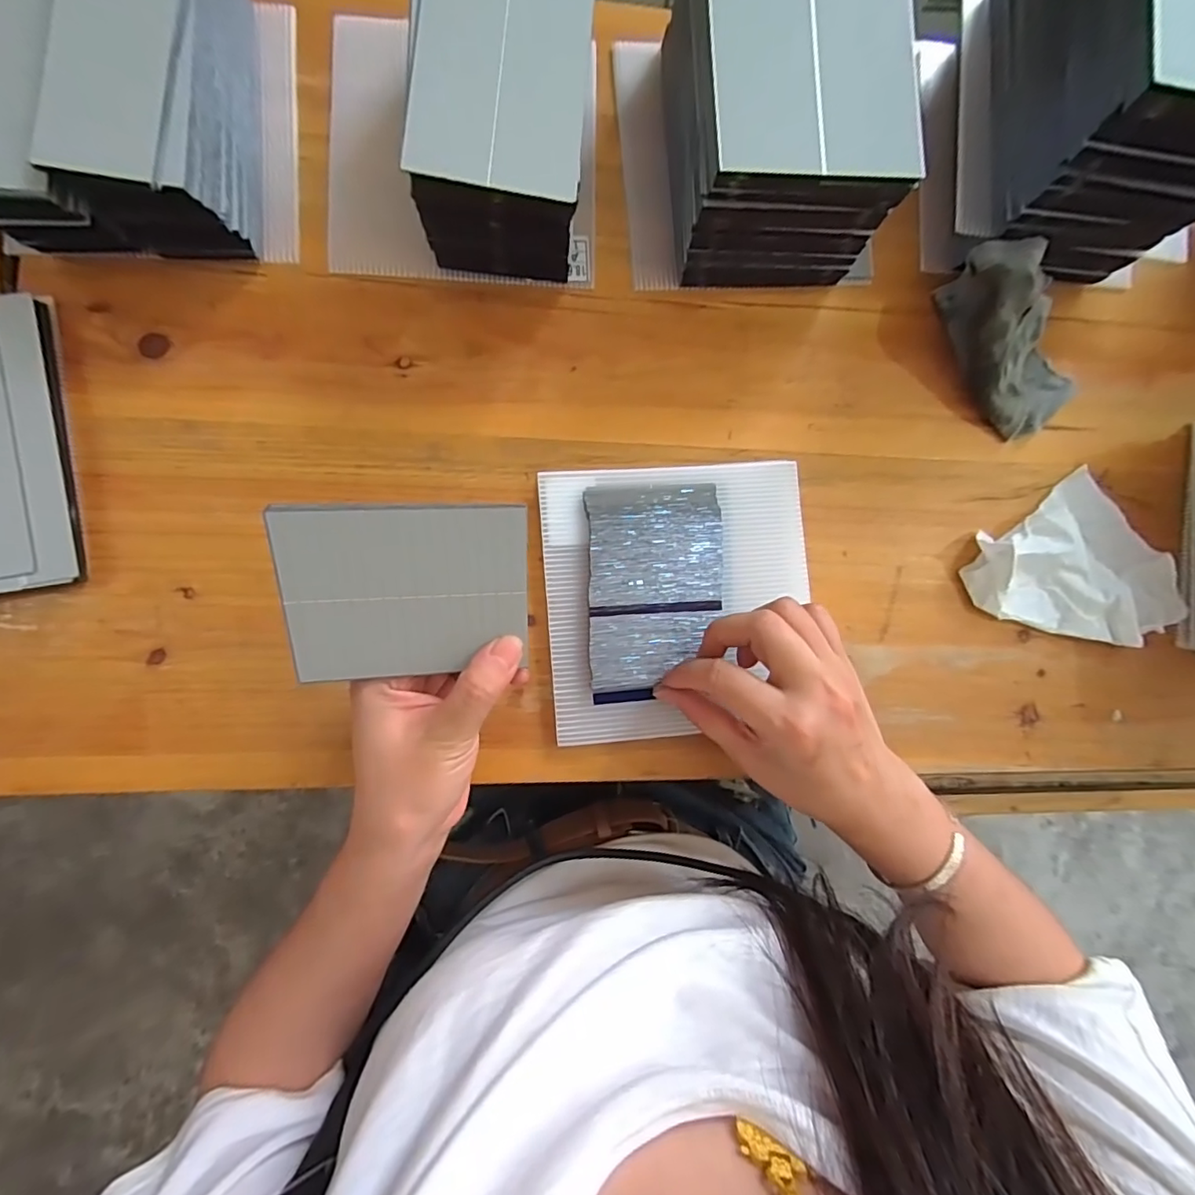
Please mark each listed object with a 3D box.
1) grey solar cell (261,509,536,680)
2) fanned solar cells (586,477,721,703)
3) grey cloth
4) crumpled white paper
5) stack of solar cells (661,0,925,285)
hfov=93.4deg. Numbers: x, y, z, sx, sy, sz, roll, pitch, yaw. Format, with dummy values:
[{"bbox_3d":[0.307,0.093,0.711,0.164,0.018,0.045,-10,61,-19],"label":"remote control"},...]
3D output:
[{"bbox_3d":[-0.082,-0.002,0.246,0.100,0.004,0.077,-3,113,-11],"label":"grey solar cell"},{"bbox_3d":[0.035,-0.004,0.331,0.079,0.007,0.125,-2,87,-7],"label":"fanned solar cells"},{"bbox_3d":[0.270,-0.166,0.353,0.069,0.058,0.117,-26,91,-8],"label":"grey cloth"},{"bbox_3d":[0.312,-0.012,0.367,0.125,0.022,0.110,-30,91,-7],"label":"crumpled white paper"},{"bbox_3d":[0.098,-0.281,0.319,0.105,0.093,0.163,-4,88,-7],"label":"stack of solar cells"}]

